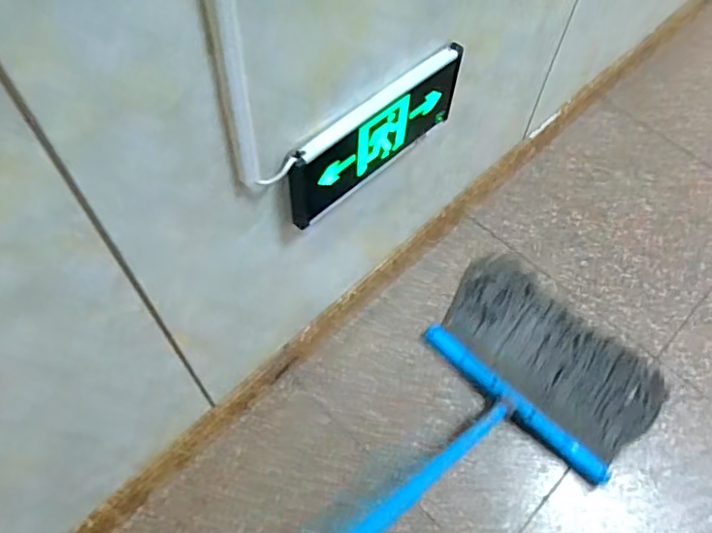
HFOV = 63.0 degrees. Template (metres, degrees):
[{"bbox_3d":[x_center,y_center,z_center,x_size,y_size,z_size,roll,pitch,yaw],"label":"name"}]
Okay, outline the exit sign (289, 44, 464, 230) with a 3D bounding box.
[{"bbox_3d":[0.032,-0.196,0.870,0.023,0.143,0.345,41,67,19],"label":"exit sign"}]

